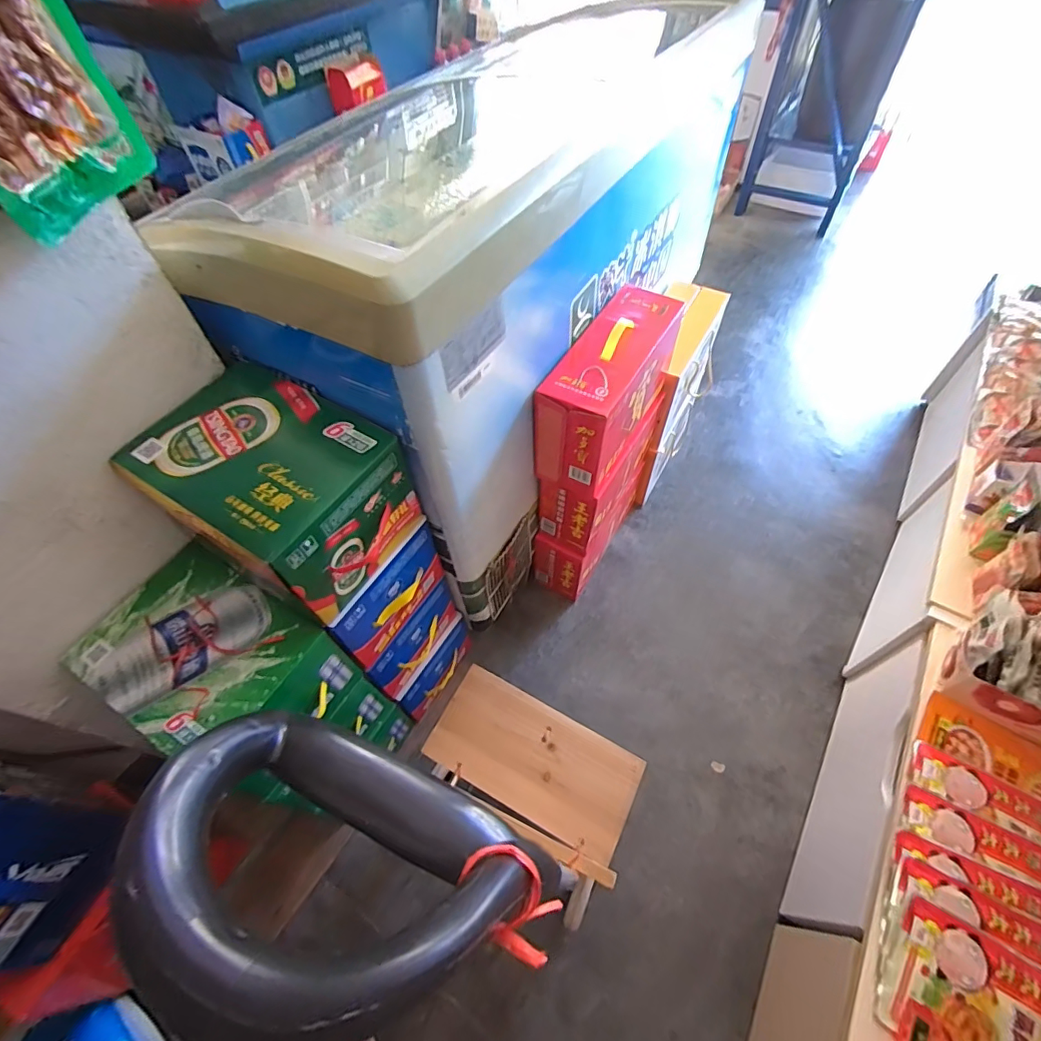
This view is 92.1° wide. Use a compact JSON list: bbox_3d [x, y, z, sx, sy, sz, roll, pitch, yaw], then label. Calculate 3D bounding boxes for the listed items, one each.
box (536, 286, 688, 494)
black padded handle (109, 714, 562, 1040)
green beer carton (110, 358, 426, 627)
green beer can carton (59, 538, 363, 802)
[{"bbox_3d":[0.159,-0.239,0.900,0.124,0.201,0.333,26,60,19],"label":"box"},{"bbox_3d":[-0.080,0.149,0.217,0.175,0.133,0.027,17,99,10],"label":"black padded handle"},{"bbox_3d":[-0.309,-0.041,0.656,0.272,0.175,0.205,26,60,19],"label":"green beer carton"},{"bbox_3d":[-0.412,0.197,0.702,0.274,0.151,0.210,26,60,20],"label":"green beer can carton"}]

